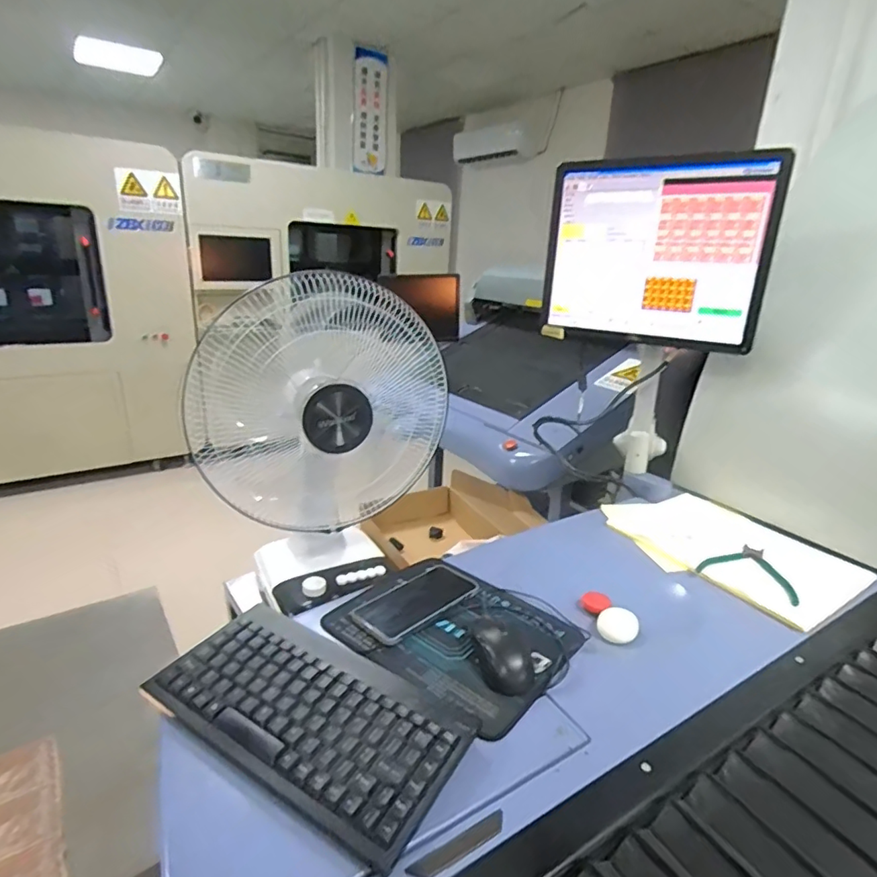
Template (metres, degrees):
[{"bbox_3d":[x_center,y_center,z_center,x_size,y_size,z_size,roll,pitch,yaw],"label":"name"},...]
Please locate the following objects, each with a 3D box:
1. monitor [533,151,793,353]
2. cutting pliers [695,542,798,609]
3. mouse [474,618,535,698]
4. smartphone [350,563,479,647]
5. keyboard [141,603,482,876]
[{"bbox_3d":[0.368,-0.322,0.934,0.377,0.290,0.048,15,23,33],"label":"monitor"},{"bbox_3d":[0.462,0.190,0.789,0.124,0.007,0.125,14,23,30],"label":"cutting pliers"},{"bbox_3d":[0.072,0.233,0.582,0.049,0.032,0.097,-2,20,-11],"label":"mouse"},{"bbox_3d":[-0.028,0.204,0.672,0.156,0.016,0.078,-16,26,-41],"label":"smartphone"},{"bbox_3d":[-0.122,0.253,0.500,0.289,0.030,0.146,12,22,27],"label":"keyboard"}]

